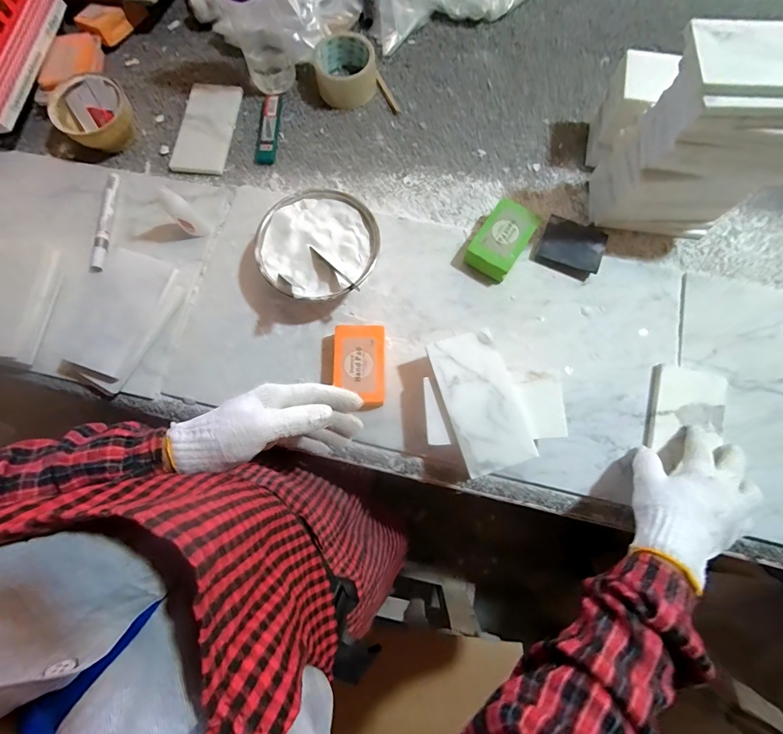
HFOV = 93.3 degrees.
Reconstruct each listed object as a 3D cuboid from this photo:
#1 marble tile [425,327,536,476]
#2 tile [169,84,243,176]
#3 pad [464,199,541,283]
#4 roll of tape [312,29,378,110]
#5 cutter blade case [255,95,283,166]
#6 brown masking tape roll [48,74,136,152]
[{"bbox_3d":[0.096,0.035,0.396,0.077,0.005,0.145,-18,74,1],"label":"marble tile"},{"bbox_3d":[-0.275,-0.357,0.547,0.081,0.006,0.151,5,77,3],"label":"tile"},{"bbox_3d":[0.141,-0.162,0.475,0.058,0.035,0.093,32,81,13],"label":"pad"},{"bbox_3d":[-0.069,-0.440,0.545,0.090,0.040,0.087,-15,76,-4],"label":"roll of tape"},{"bbox_3d":[-0.180,-0.352,0.545,0.029,0.010,0.115,3,77,2],"label":"cutter blade case"},{"bbox_3d":[-0.427,-0.359,0.532,0.104,0.054,0.104,-1,75,5],"label":"brown masking tape roll"}]

